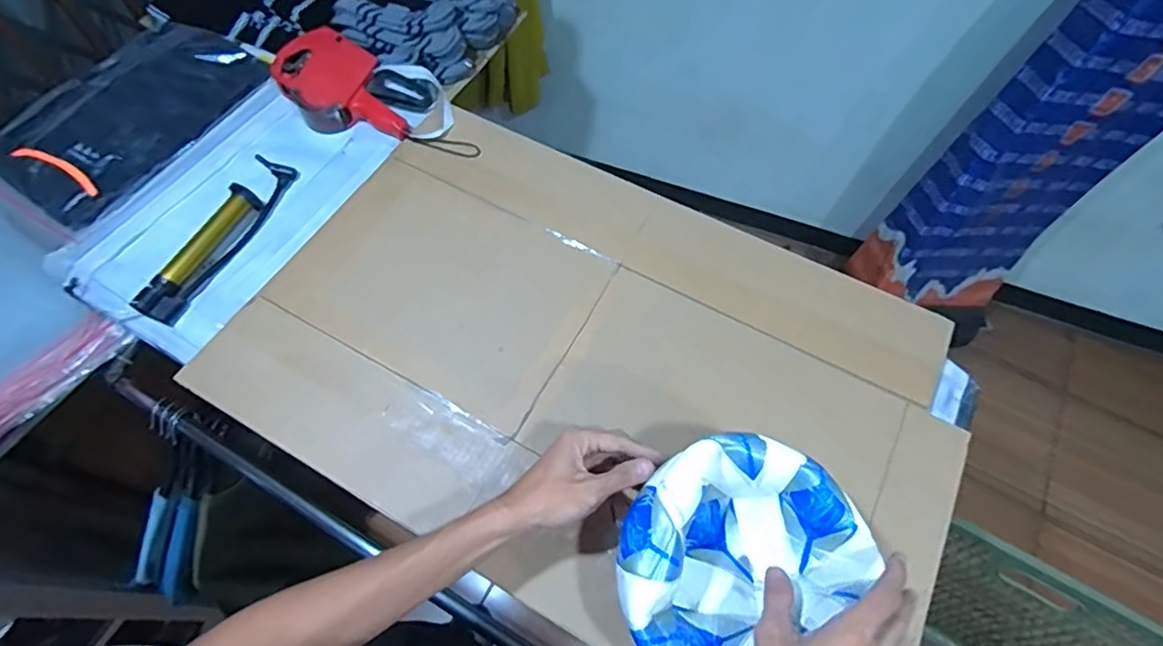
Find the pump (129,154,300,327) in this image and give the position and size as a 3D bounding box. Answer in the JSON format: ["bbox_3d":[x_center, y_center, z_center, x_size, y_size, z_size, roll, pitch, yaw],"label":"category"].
[{"bbox_3d":[-0.450,-0.112,0.714,0.051,0.030,0.254,20,64,8],"label":"pump"}]

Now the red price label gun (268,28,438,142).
[{"bbox_3d":[-0.329,-0.338,0.824,0.215,0.054,0.141,16,63,6],"label":"red price label gun"}]

